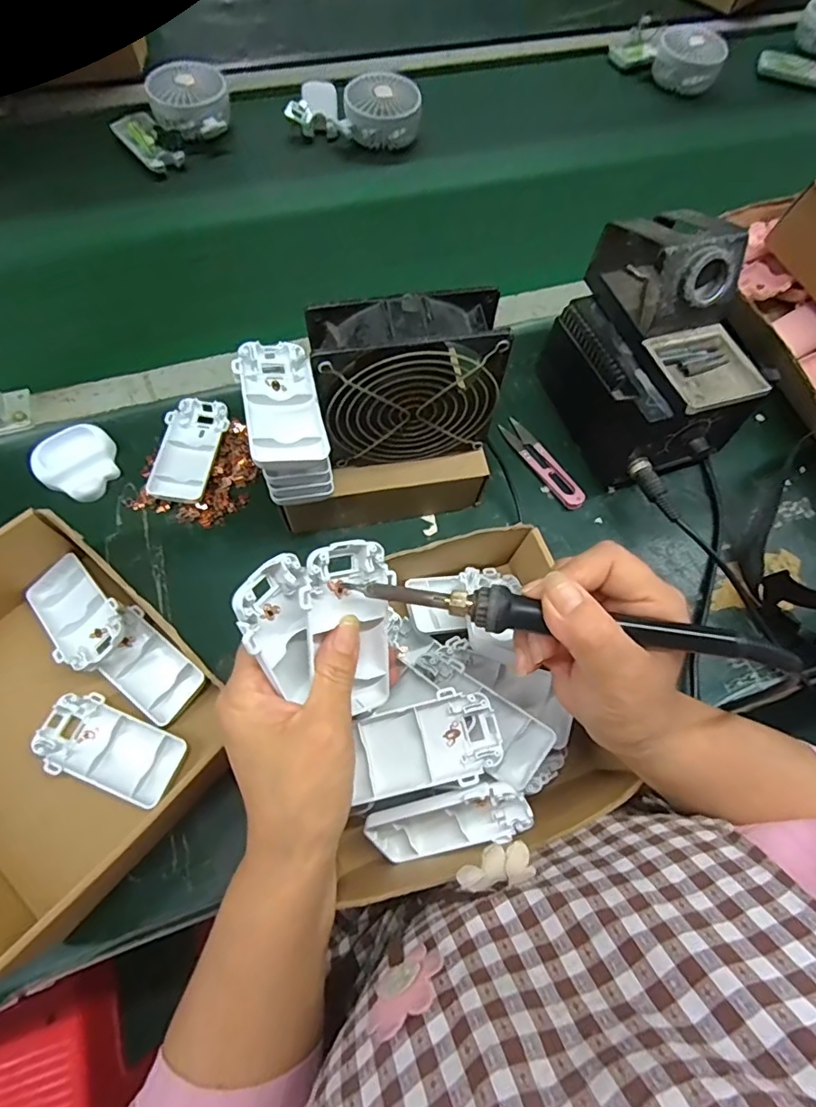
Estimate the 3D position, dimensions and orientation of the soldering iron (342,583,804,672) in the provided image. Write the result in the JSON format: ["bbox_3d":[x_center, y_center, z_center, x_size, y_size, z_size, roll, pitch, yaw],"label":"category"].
[{"bbox_3d":[0.074,0.032,0.252,0.204,0.013,0.019,9,67,8],"label":"soldering iron"}]

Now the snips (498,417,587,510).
[{"bbox_3d":[0.121,-0.083,0.474,0.022,0.012,0.104,-29,73,-15],"label":"snips"}]

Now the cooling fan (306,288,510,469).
[{"bbox_3d":[-0.002,-0.113,0.361,0.114,0.113,0.042,-7,69,-7],"label":"cooling fan"}]

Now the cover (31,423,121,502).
[{"bbox_3d":[-0.272,-0.077,0.442,0.062,0.019,0.059,33,69,9],"label":"cover"}]

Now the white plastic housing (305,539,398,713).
[{"bbox_3d":[-0.027,0.039,0.281,0.050,0.024,0.096,-18,113,-11],"label":"white plastic housing"}]

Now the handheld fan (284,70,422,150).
[{"bbox_3d":[-0.062,-0.539,0.642,0.155,0.051,0.097,19,68,4],"label":"handheld fan"}]

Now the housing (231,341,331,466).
[{"bbox_3d":[-0.080,-0.095,0.336,0.045,0.017,0.094,-14,70,-10],"label":"housing"}]

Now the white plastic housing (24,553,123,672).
[{"bbox_3d":[-0.236,0.042,0.380,0.046,0.019,0.098,-42,58,-18],"label":"white plastic housing"}]

